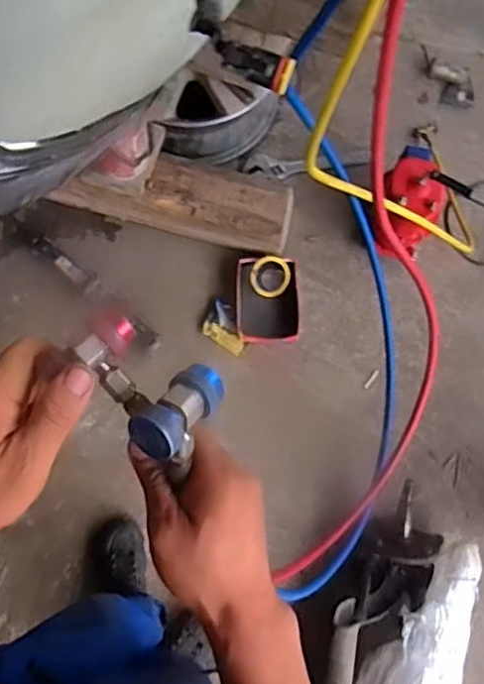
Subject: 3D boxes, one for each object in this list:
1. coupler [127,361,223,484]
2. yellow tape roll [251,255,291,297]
[{"bbox_3d":[-0.036,0.041,0.342,0.033,0.031,0.061,35,42,2],"label":"coupler"},{"bbox_3d":[0.068,-0.161,1.485,0.096,0.025,0.097,0,77,-1],"label":"yellow tape roll"}]

